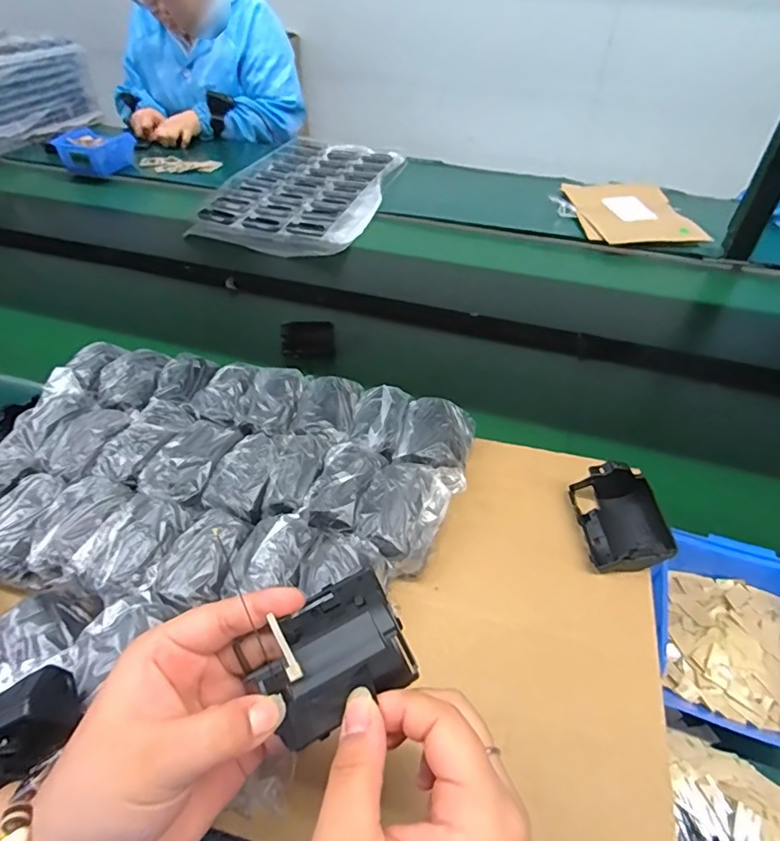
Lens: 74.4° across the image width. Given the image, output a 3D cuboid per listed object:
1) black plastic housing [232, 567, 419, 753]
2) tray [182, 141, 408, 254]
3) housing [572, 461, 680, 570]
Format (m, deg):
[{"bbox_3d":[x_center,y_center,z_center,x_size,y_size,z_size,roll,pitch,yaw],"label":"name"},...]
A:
[{"bbox_3d":[-0.027,0.101,0.221,0.065,0.021,0.049,-22,50,-21],"label":"black plastic housing"},{"bbox_3d":[-0.168,-0.508,1.105,0.304,0.035,0.518,14,47,12],"label":"tray"},{"bbox_3d":[0.169,0.070,0.372,0.053,0.040,0.073,-2,46,-4],"label":"housing"}]

